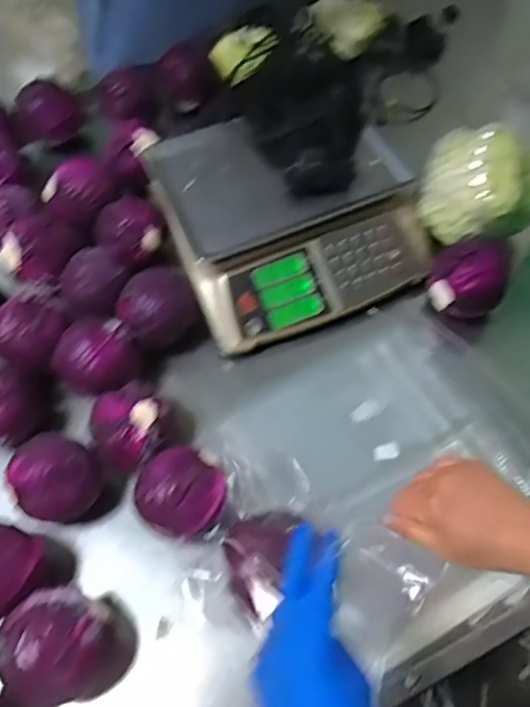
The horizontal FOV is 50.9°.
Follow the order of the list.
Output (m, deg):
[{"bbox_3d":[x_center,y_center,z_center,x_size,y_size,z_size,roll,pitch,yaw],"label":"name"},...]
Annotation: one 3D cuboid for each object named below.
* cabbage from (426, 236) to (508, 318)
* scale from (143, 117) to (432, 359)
[{"bbox_3d":[0.244,-0.086,0.677,0.088,0.095,0.076,15,61,12],"label":"cabbage"},{"bbox_3d":[0.030,-0.186,0.738,0.298,0.115,0.296,-19,60,-9],"label":"scale"}]

